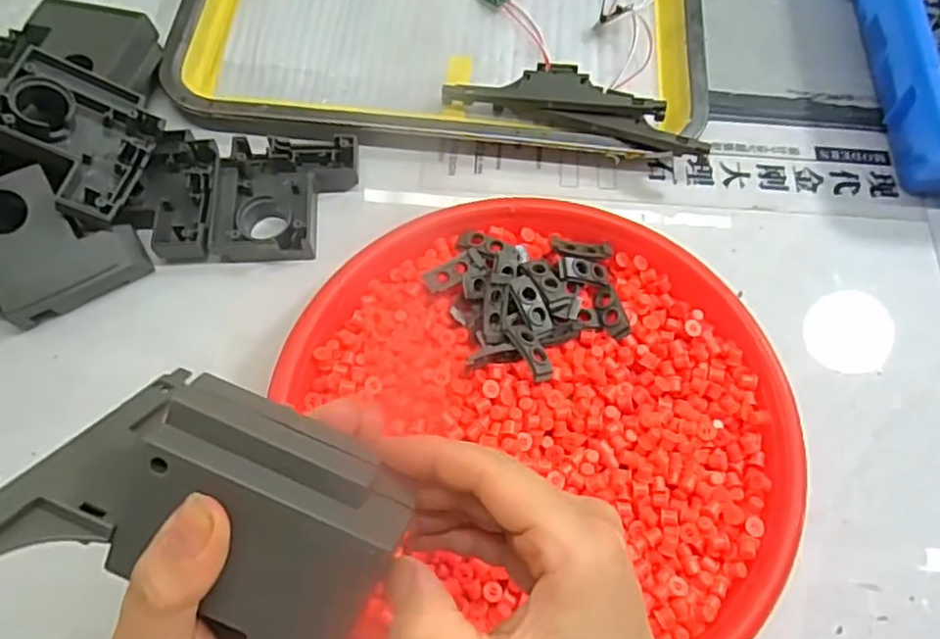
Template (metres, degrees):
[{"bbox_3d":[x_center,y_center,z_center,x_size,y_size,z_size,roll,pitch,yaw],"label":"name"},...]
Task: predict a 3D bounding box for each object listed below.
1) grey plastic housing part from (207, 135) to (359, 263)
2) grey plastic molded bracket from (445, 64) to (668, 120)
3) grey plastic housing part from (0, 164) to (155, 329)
[{"bbox_3d":[-0.110,-0.071,0.398,0.079,0.019,0.079,3,66,0],"label":"grey plastic housing part"},{"bbox_3d":[0.053,-0.148,0.429,0.135,0.026,0.037,10,67,3],"label":"grey plastic molded bracket"},{"bbox_3d":[-0.232,-0.042,0.369,0.072,0.024,0.078,-37,95,-13],"label":"grey plastic housing part"}]

